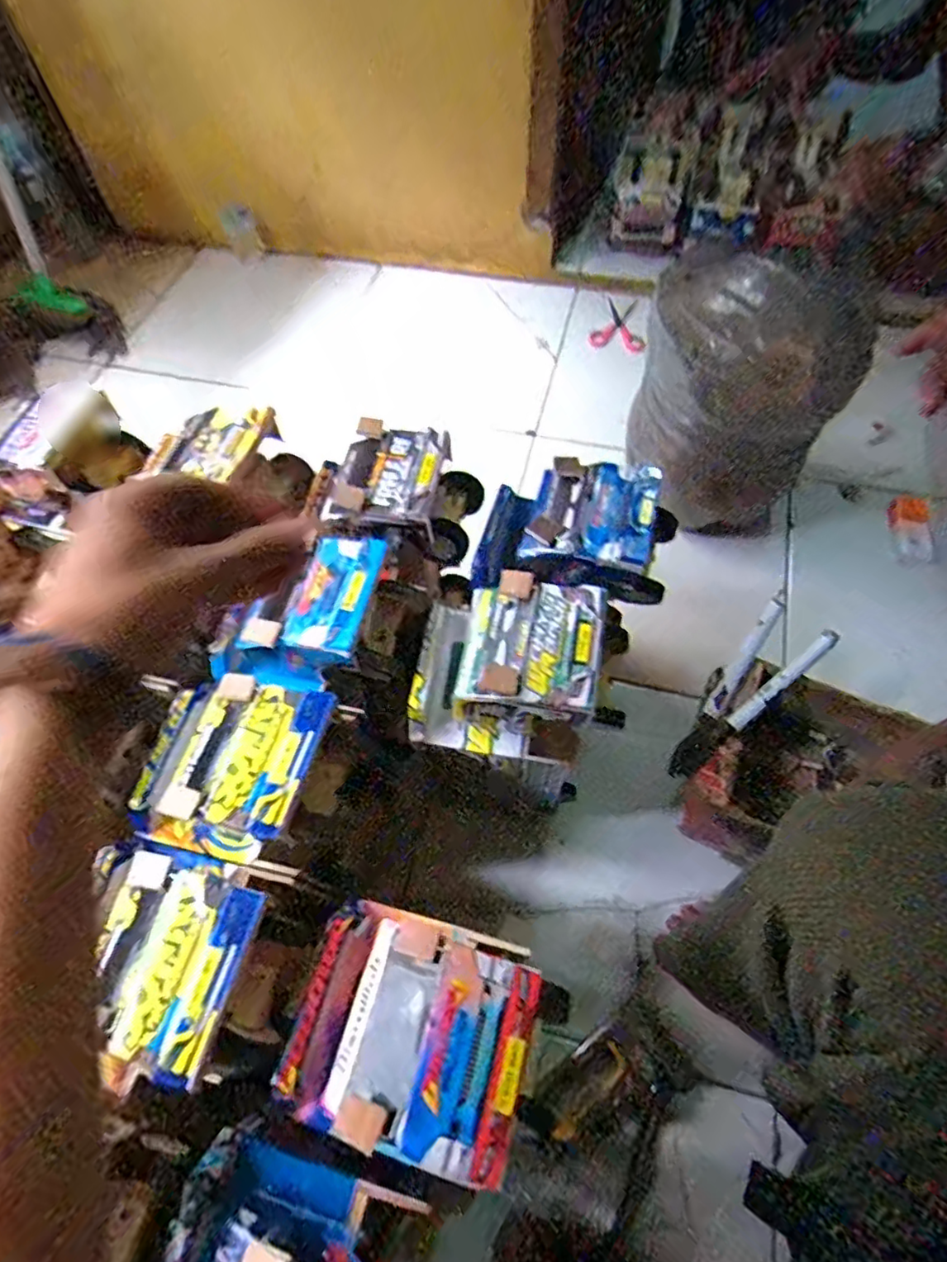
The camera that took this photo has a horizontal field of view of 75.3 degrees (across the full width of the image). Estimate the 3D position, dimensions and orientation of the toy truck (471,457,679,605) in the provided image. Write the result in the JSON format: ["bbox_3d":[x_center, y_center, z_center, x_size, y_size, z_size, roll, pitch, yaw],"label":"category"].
[{"bbox_3d":[0.090,-0.083,0.545,0.172,0.077,0.115,9,62,7],"label":"toy truck"}]

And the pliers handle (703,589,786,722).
[{"bbox_3d":[0.275,0.022,0.612,0.016,0.021,0.158,32,67,18],"label":"pliers handle"}]

